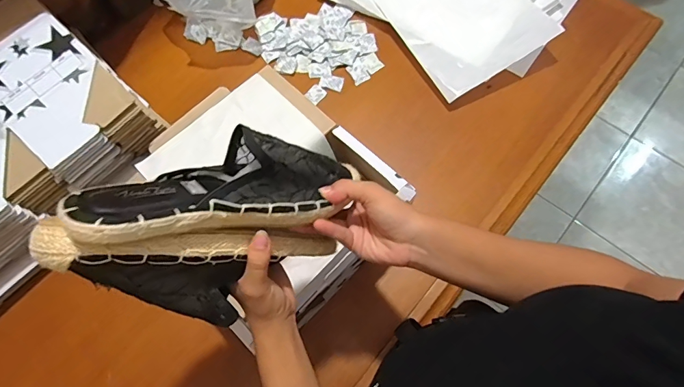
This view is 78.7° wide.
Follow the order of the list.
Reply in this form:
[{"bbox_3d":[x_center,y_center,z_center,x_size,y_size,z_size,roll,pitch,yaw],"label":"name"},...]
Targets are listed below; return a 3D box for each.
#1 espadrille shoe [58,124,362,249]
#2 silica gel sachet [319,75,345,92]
[{"bbox_3d":[-0.087,-0.008,0.330,0.225,0.063,0.073,-13,65,-33],"label":"espadrille shoe"},{"bbox_3d":[-0.017,-0.193,0.724,0.040,0.006,0.026,15,69,8],"label":"silica gel sachet"}]

